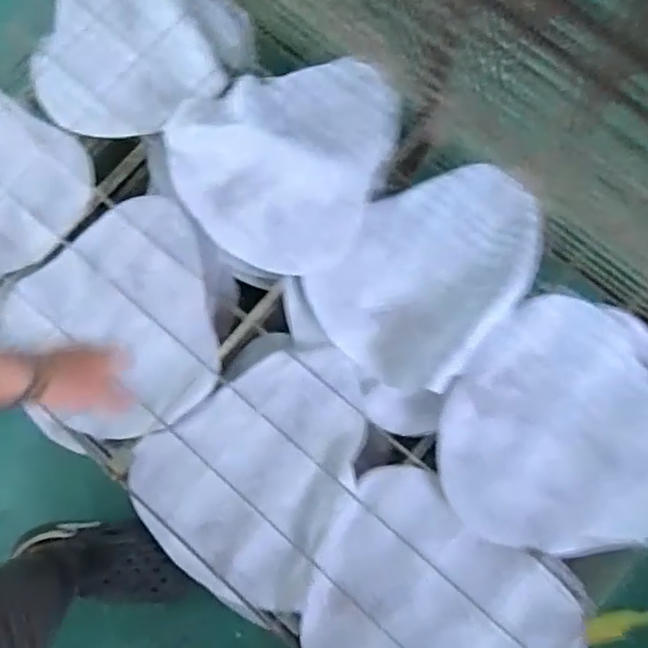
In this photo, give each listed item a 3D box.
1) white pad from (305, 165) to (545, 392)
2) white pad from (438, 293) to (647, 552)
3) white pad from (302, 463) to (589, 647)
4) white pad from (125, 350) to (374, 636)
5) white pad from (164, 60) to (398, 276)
[{"bbox_3d":[0.155,-0.082,0.925,0.238,0.028,0.346,40,79,10],"label":"white pad"},{"bbox_3d":[0.325,0.130,0.872,0.332,0.026,0.320,-5,75,-1],"label":"white pad"},{"bbox_3d":[0.128,0.386,0.831,0.326,0.029,0.299,39,79,10],"label":"white pad"},{"bbox_3d":[-0.069,0.211,0.881,0.334,0.036,0.282,-35,77,-8],"label":"white pad"},{"bbox_3d":[-0.068,-0.259,0.953,0.297,0.049,0.337,19,76,6],"label":"white pad"}]

